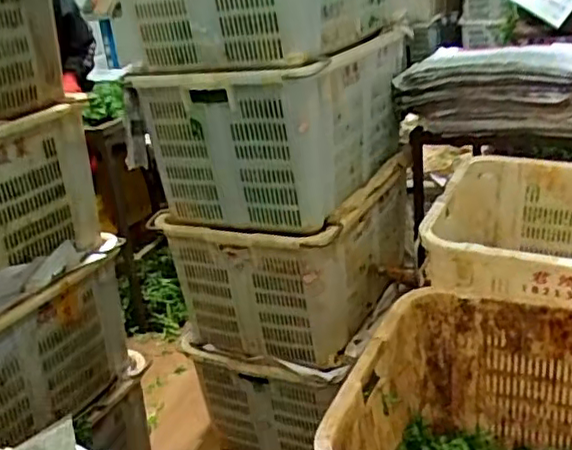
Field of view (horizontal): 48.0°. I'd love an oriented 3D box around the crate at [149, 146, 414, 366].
[{"bbox_3d":[0.035,0.062,1.749,0.486,0.360,0.580,3,25,23],"label":"crate"}]

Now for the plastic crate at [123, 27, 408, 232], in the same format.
[{"bbox_3d":[0.016,-0.264,1.641,0.427,0.359,0.661,6,26,27],"label":"plastic crate"}]

